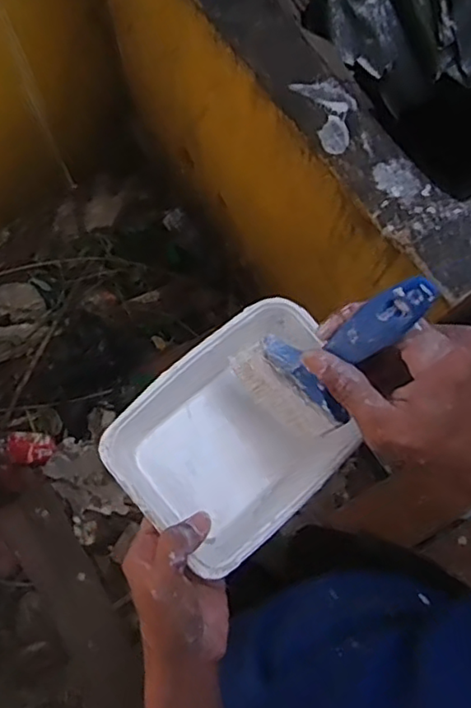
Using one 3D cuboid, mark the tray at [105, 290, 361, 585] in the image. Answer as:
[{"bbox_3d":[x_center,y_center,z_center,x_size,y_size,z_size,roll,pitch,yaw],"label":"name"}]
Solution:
[{"bbox_3d":[0.007,0.051,0.428,0.172,0.048,0.128,-43,80,-11],"label":"tray"}]

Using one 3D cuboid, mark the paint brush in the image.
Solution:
[{"bbox_3d":[0.058,0.009,0.354,0.013,0.183,0.071,-41,95,-29],"label":"paint brush"}]

